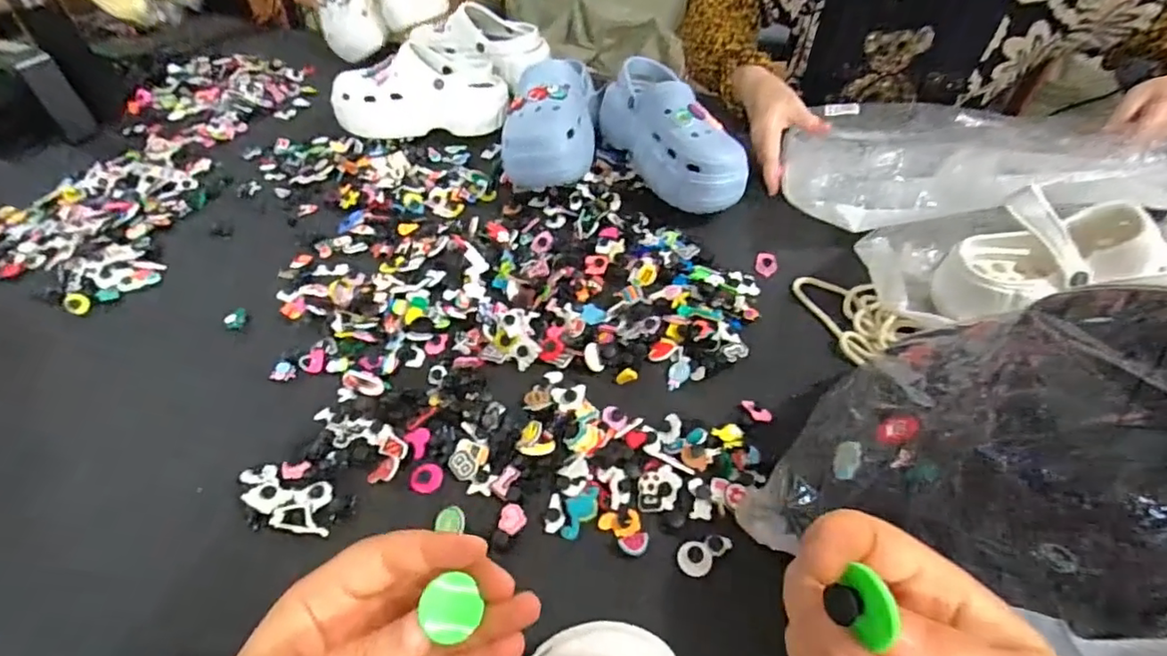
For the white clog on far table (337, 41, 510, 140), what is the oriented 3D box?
[{"bbox_3d":[-0.235,-0.343,0.844,0.240,0.097,0.110,-5,48,-1],"label":"white clog on far table"}]

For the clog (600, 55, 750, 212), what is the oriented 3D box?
[{"bbox_3d":[0.106,-0.242,0.725,0.086,0.115,0.238,-22,50,-16],"label":"clog"}]

